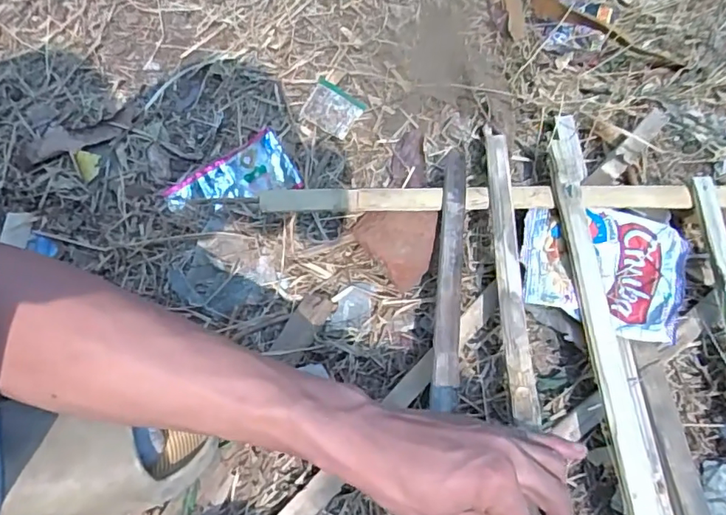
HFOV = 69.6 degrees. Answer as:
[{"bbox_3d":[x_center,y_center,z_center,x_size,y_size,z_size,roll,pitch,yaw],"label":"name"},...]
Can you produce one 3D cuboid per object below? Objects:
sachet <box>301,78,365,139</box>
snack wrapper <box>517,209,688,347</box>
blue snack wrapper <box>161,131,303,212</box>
[{"bbox_3d":[-0.035,-0.160,0.561,0.061,0.011,0.048,35,90,11],"label":"sachet"},{"bbox_3d":[0.201,0.006,0.445,0.128,0.018,0.117,17,58,12],"label":"snack wrapper"},{"bbox_3d":[-0.137,-0.087,0.534,0.135,0.023,0.062,-12,62,-3],"label":"blue snack wrapper"}]

